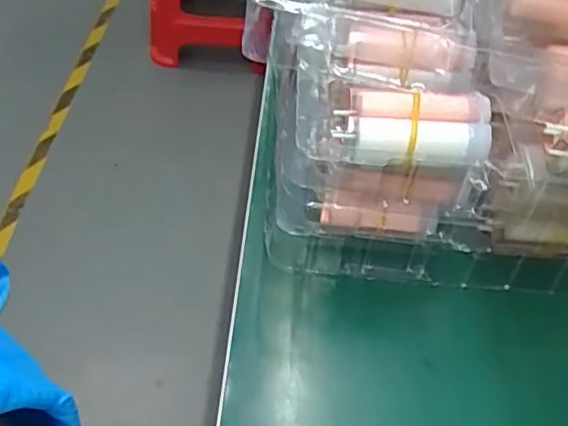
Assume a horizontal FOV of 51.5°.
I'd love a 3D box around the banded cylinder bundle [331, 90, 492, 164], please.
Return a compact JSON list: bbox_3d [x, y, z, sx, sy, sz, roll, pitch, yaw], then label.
[{"bbox_3d":[0.058,-0.038,0.266,0.068,0.017,0.033,5,76,-1],"label":"banded cylinder bundle"}]

